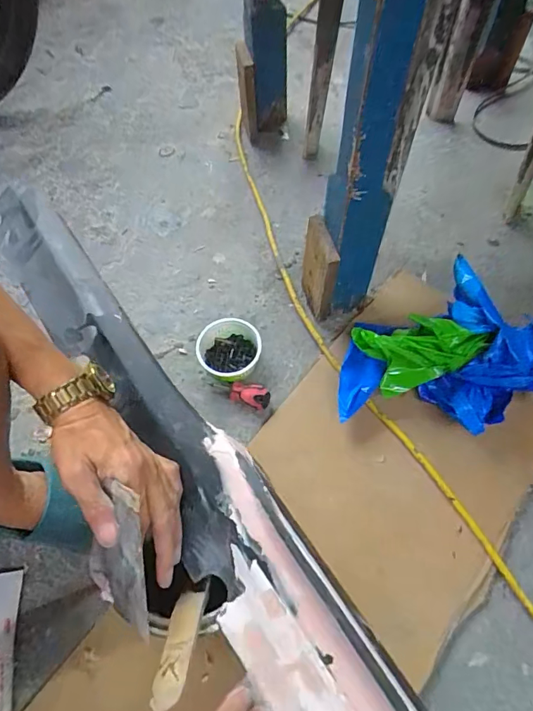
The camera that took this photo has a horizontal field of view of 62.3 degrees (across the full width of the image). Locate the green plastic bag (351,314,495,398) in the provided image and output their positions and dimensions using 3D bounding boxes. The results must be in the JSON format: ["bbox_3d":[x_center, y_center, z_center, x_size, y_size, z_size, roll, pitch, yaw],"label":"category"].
[{"bbox_3d":[0.205,-0.003,0.605,0.160,0.099,0.079,-18,63,-6],"label":"green plastic bag"}]

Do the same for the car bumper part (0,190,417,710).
[{"bbox_3d":[-0.093,0.078,0.392,0.098,0.054,0.710,-35,65,-14],"label":"car bumper part"}]

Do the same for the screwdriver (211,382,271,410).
[{"bbox_3d":[-0.041,0.053,0.643,0.093,0.027,0.030,12,64,23],"label":"screwdriver"}]

